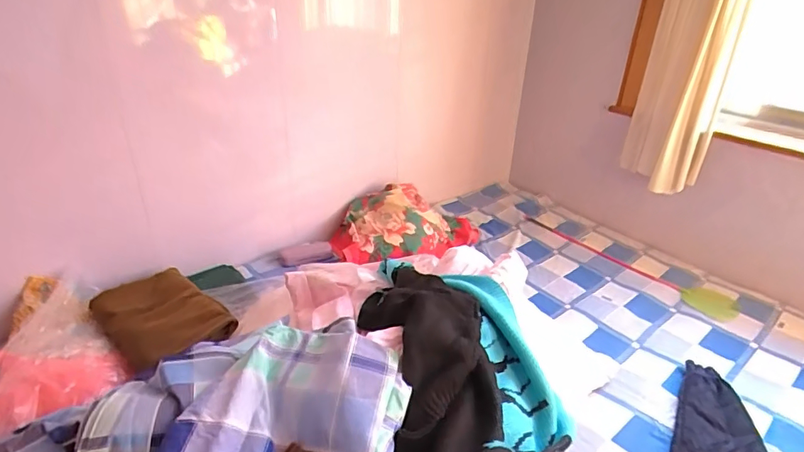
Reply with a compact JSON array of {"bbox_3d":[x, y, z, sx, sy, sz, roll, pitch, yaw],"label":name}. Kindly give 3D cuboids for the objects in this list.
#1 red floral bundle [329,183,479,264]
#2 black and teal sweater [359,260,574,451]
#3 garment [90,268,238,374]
[{"bbox_3d":[0.028,-0.015,1.582,0.513,0.162,0.270,-10,30,-22],"label":"red floral bundle"},{"bbox_3d":[0.101,0.277,0.817,0.389,0.176,0.724,3,28,3],"label":"black and teal sweater"},{"bbox_3d":[-0.564,0.229,1.151,0.308,0.099,0.233,22,34,33],"label":"garment"}]

